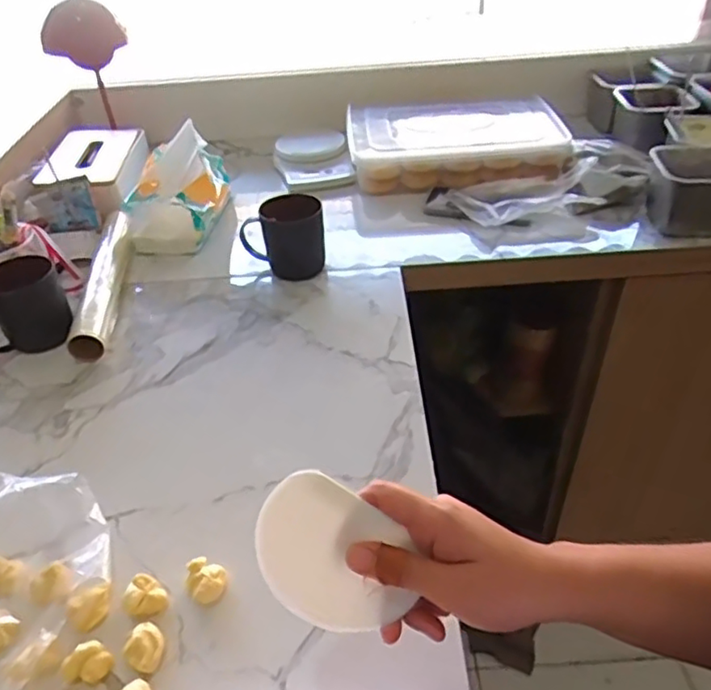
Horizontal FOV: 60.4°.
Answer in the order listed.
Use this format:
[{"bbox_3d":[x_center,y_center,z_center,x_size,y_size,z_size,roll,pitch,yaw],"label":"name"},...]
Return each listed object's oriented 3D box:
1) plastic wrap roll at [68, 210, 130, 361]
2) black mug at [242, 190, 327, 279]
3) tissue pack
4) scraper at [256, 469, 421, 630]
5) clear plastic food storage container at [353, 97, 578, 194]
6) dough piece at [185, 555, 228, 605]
[{"bbox_3d":[-0.348,-0.090,0.850,0.050,0.050,0.308,-7,40,-5],"label":"plastic wrap roll"},{"bbox_3d":[-0.104,-0.155,0.869,0.116,0.102,0.085,-8,40,-5],"label":"black mug"},{"bbox_3d":[-0.274,-0.242,0.959,0.124,0.133,0.188,0,40,5],"label":"tissue pack"},{"bbox_3d":[-0.013,0.118,0.340,0.094,0.007,0.068,41,79,-7],"label":"scraper"},{"bbox_3d":[0.176,-0.359,1.107,0.373,0.090,0.274,-4,39,-1],"label":"clear plastic food storage container"},{"bbox_3d":[-0.123,0.191,0.501,0.031,0.020,0.037,-19,42,-18],"label":"dough piece"}]

